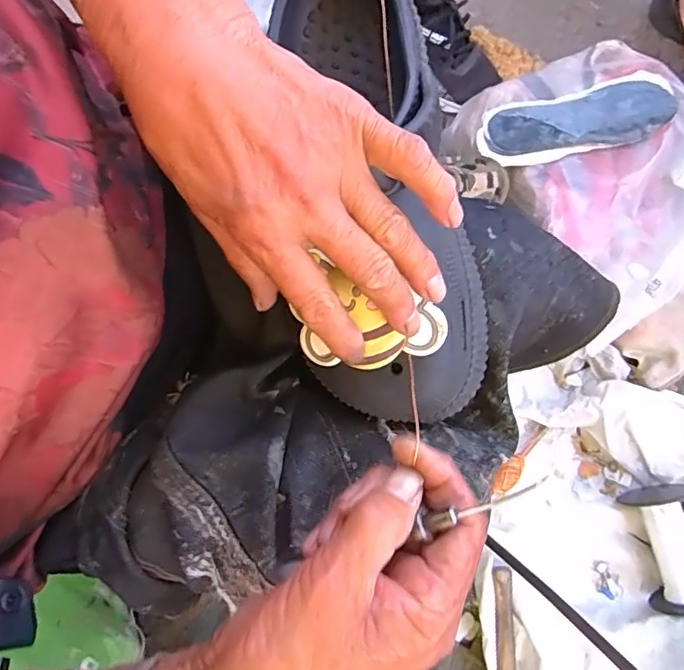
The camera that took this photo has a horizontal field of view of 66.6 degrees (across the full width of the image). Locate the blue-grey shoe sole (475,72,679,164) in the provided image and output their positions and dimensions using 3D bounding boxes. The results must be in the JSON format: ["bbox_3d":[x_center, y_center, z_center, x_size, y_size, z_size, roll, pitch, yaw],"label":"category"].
[{"bbox_3d":[0.332,-0.300,0.726,0.296,0.033,0.099,-17,80,-2],"label":"blue-grey shoe sole"}]

